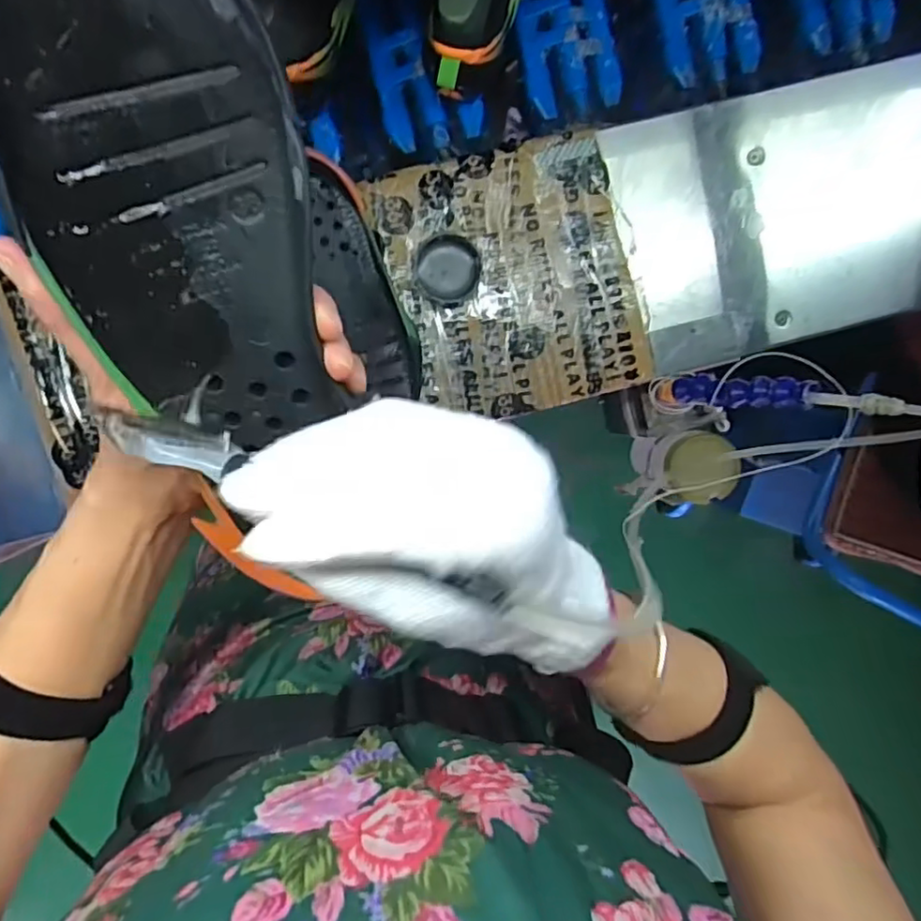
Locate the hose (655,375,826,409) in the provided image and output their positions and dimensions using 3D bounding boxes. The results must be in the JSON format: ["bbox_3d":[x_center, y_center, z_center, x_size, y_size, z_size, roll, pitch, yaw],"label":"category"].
[{"bbox_3d":[0.233,-0.061,0.542,0.021,0.152,0.027,-6,99,-30],"label":"hose"}]

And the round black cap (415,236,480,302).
[{"bbox_3d":[-0.011,-0.174,0.562,0.057,0.024,0.054,-1,98,-4],"label":"round black cap"}]

